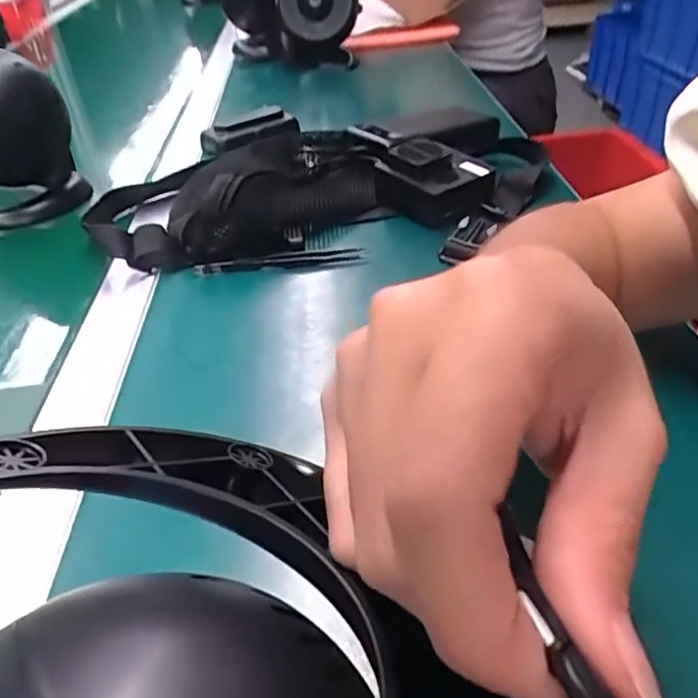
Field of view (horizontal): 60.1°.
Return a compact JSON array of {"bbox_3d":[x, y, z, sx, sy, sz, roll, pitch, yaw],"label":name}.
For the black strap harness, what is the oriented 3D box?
[{"bbox_3d":[-0.021,-0.175,0.548,0.372,0.060,0.300,-3,39,3],"label":"black strap harness"}]

